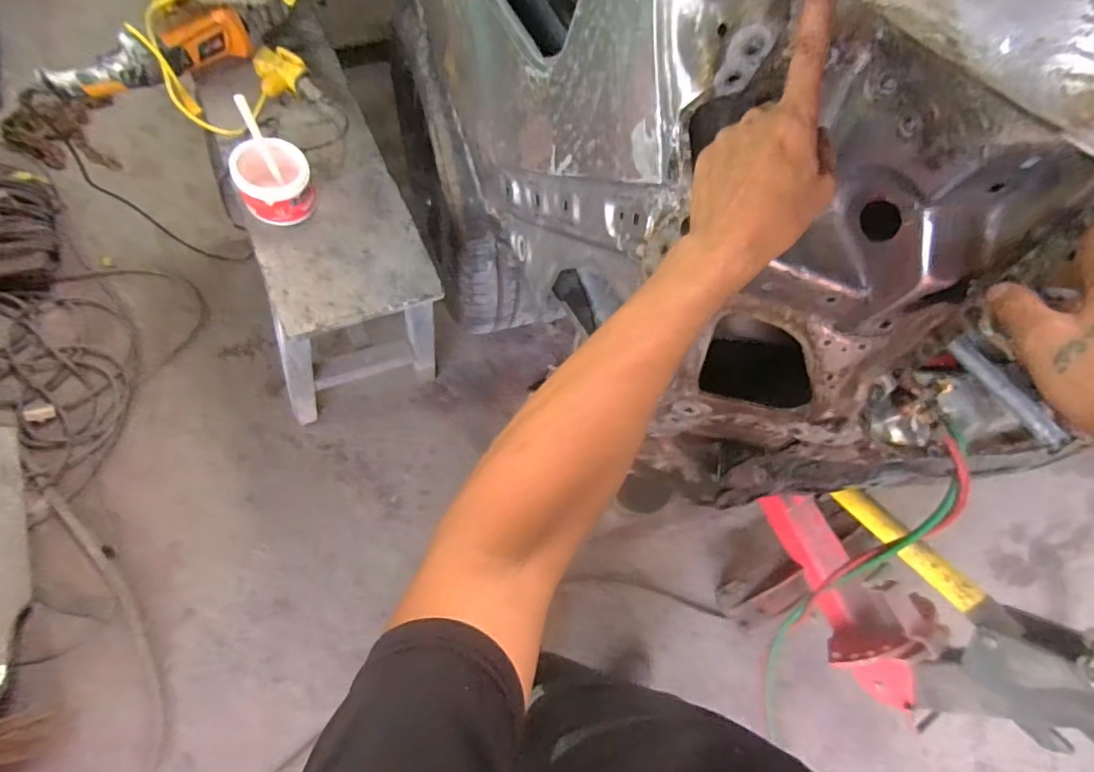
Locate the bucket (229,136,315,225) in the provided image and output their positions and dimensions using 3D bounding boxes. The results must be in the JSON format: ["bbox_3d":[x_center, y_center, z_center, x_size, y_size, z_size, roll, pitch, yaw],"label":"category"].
[{"bbox_3d":[-0.424,-0.319,0.789,0.108,0.066,0.117,3,69,-8],"label":"bucket"}]

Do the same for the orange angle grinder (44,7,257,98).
[{"bbox_3d":[-0.643,-0.535,0.830,0.303,0.070,0.071,-26,75,-17],"label":"orange angle grinder"}]

